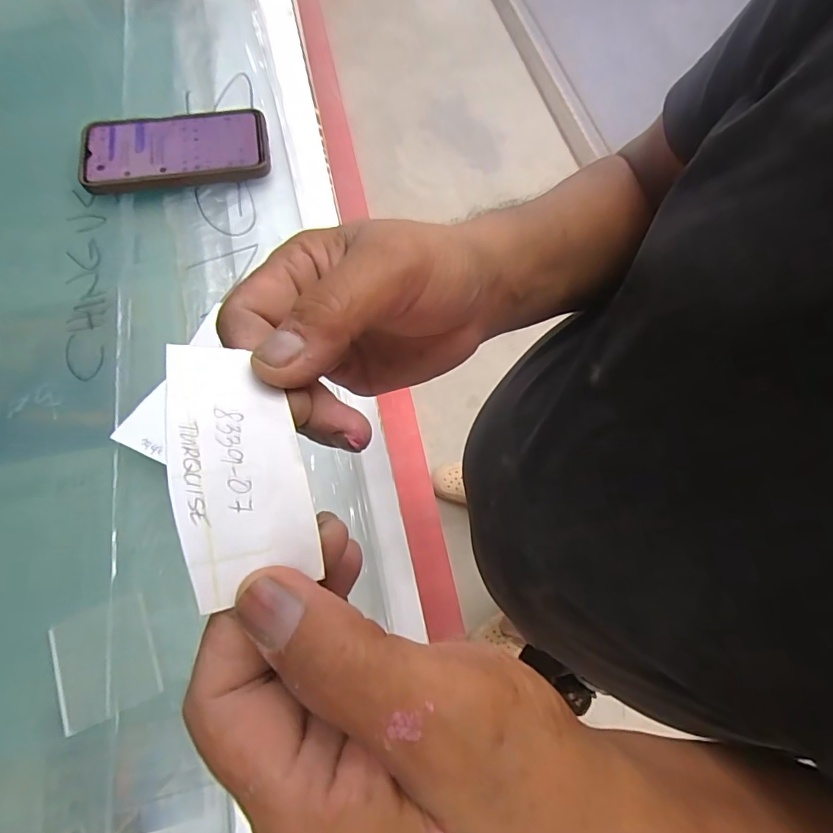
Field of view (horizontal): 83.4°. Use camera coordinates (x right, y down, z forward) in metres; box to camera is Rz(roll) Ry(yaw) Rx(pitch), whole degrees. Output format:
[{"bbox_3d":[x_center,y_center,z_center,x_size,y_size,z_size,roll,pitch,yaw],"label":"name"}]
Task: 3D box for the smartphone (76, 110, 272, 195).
[{"bbox_3d":[-0.219,-0.243,0.426,0.160,0.011,0.073,-10,77,-7],"label":"smartphone"}]

